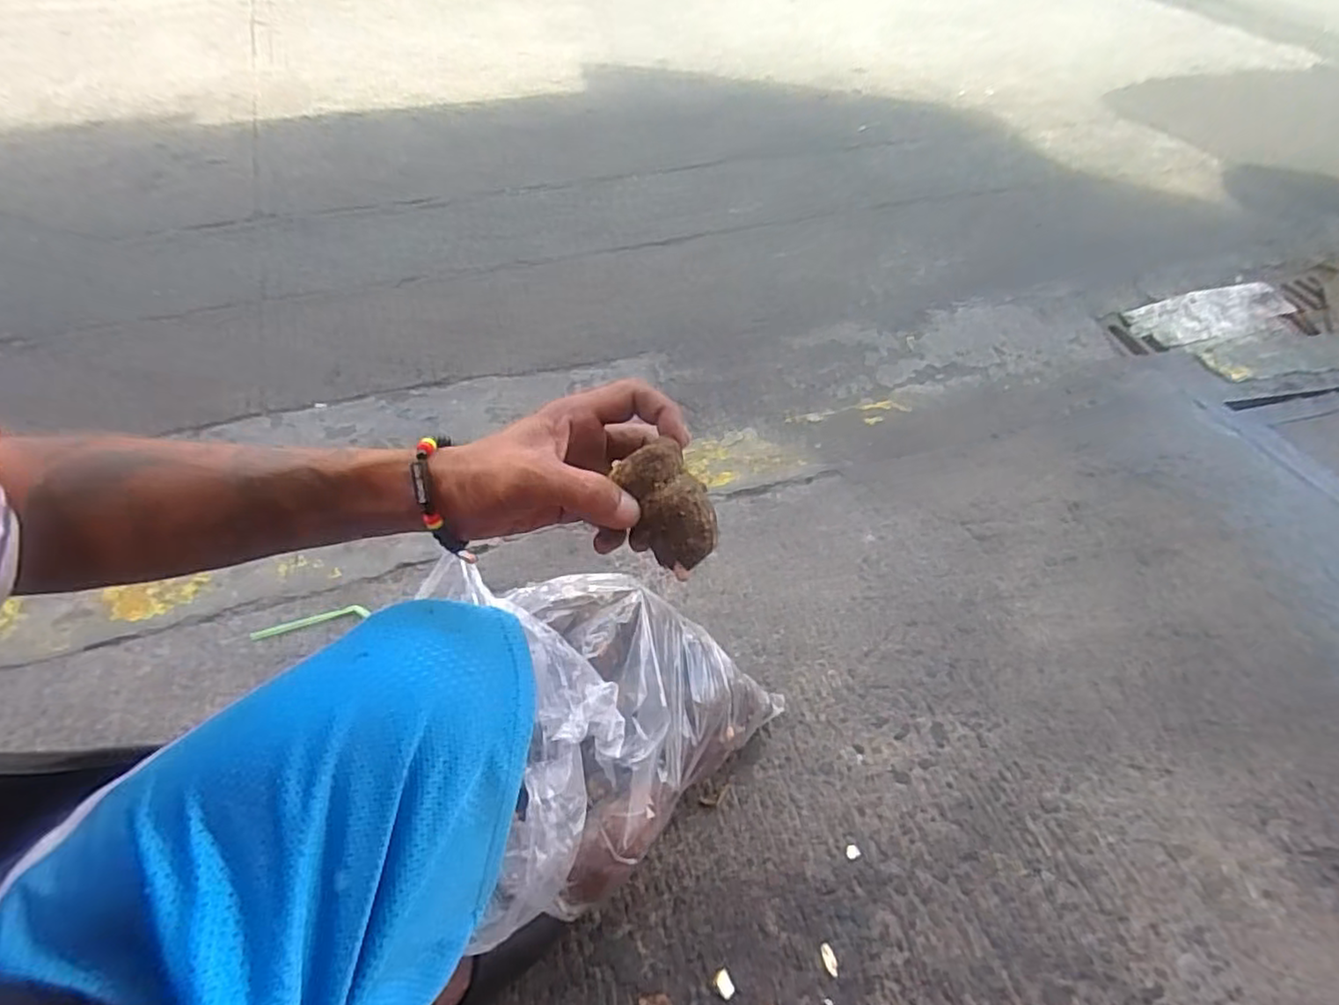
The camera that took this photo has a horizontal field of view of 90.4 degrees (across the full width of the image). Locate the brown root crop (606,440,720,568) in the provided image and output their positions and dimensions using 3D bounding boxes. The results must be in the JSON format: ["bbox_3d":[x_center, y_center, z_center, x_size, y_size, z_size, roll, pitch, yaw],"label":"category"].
[{"bbox_3d":[0.001,0.002,0.337,0.035,0.035,0.060,-27,92,-7],"label":"brown root crop"}]

